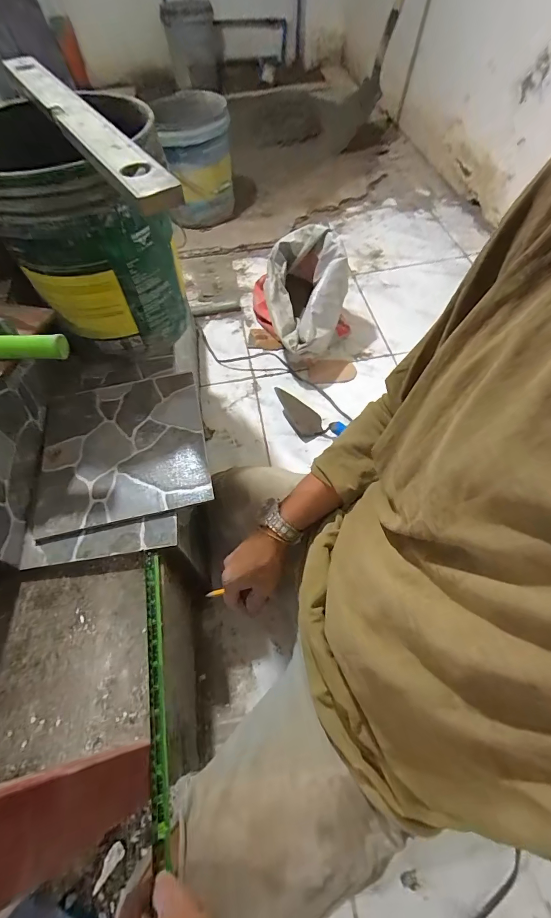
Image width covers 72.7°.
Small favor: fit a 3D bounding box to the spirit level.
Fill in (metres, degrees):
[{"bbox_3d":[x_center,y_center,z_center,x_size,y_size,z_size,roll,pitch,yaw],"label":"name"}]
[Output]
[{"bbox_3d":[-0.279,-0.483,0.529,0.058,0.025,0.594,-30,61,-16],"label":"spirit level"}]

